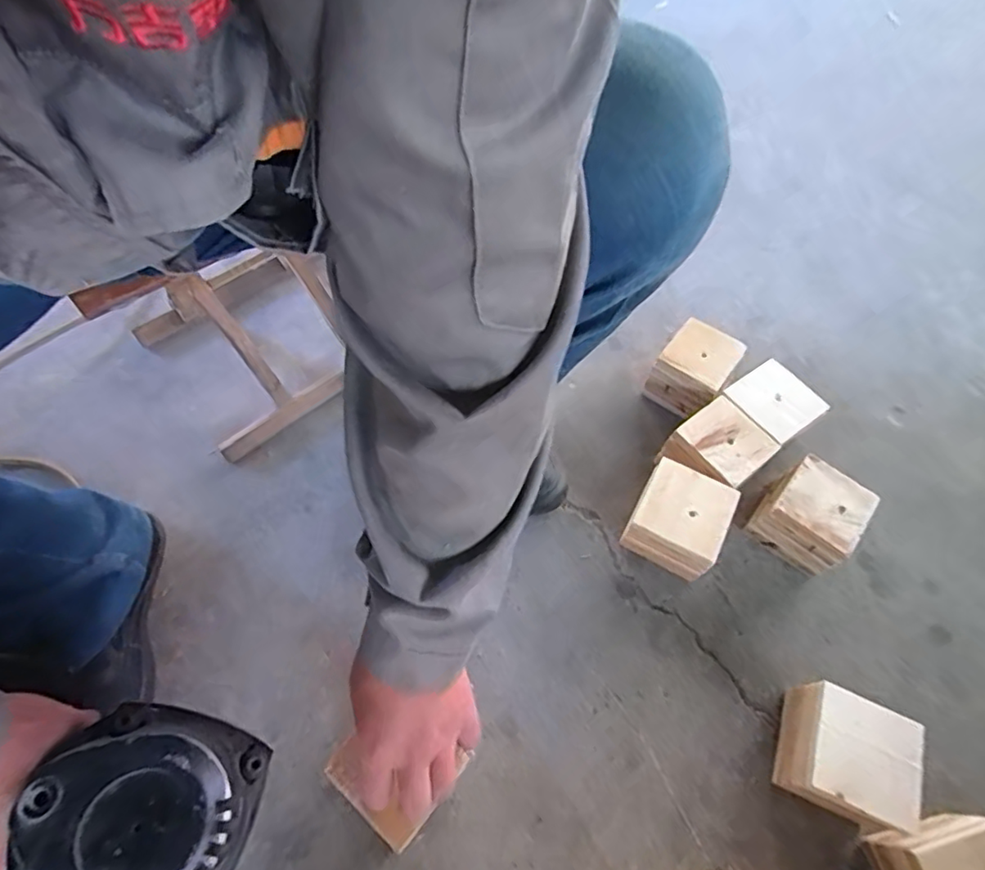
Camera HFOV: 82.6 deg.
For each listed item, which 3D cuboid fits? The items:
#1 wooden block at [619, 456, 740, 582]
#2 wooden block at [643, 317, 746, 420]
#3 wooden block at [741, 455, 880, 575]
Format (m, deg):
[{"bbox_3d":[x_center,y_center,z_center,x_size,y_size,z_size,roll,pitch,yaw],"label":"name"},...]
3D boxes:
[{"bbox_3d":[0.209,0.097,0.643,0.095,0.083,0.099,25,61,11],"label":"wooden block"},{"bbox_3d":[0.270,-0.087,0.761,0.085,0.083,0.098,35,64,16],"label":"wooden block"},{"bbox_3d":[0.374,0.094,0.666,0.094,0.085,0.104,36,64,17],"label":"wooden block"}]

